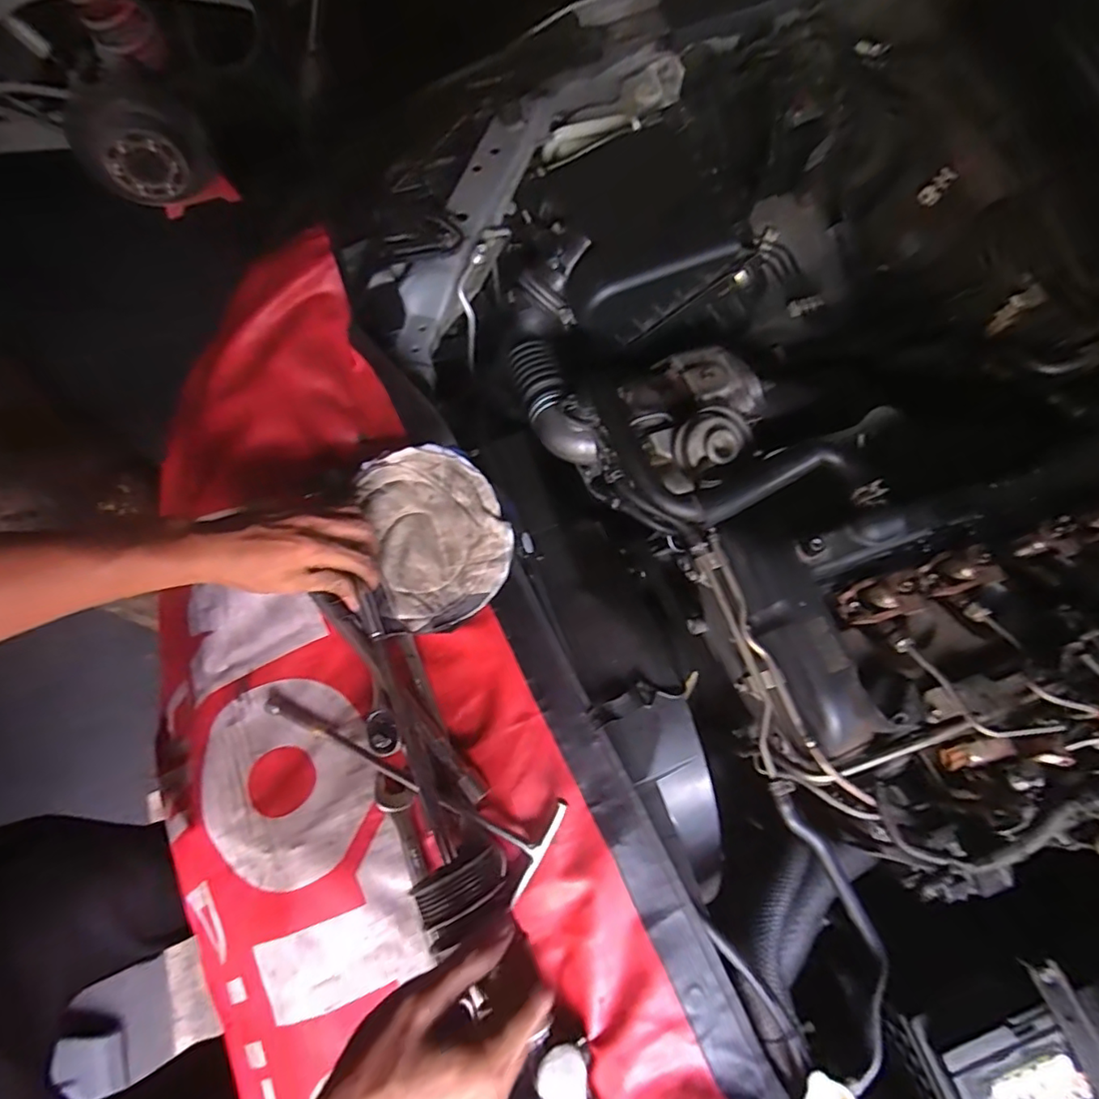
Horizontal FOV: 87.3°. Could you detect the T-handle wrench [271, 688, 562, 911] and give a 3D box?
[{"bbox_3d":[-0.117,0.176,0.489,0.271,0.036,0.084,33,72,10],"label":"T-handle wrench"}]

